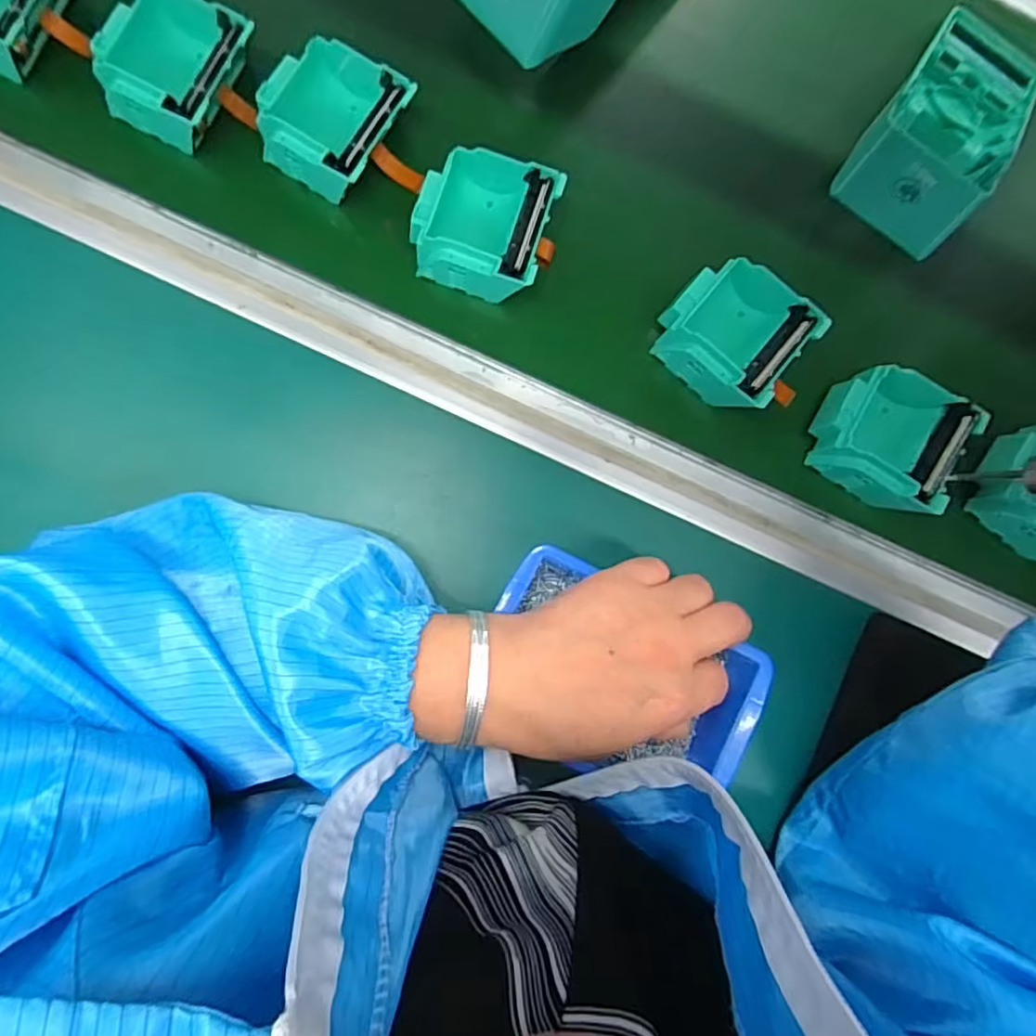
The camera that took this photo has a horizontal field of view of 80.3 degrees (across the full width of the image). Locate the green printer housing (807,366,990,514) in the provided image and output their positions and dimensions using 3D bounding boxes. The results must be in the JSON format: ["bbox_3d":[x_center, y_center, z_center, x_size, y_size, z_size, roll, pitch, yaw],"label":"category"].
[{"bbox_3d":[0.231,-0.051,0.383,0.079,0.039,0.072,32,84,-2],"label":"green printer housing"}]

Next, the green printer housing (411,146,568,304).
[{"bbox_3d":[-0.023,-0.177,0.375,0.082,0.039,0.077,18,84,-3],"label":"green printer housing"}]

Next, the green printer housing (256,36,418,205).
[{"bbox_3d":[-0.113,-0.240,0.373,0.075,0.039,0.076,33,84,-2],"label":"green printer housing"}]

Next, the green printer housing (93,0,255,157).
[{"bbox_3d":[-0.207,-0.267,0.369,0.076,0.041,0.081,25,84,-3],"label":"green printer housing"}]

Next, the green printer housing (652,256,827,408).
[{"bbox_3d":[0.132,-0.113,0.383,0.078,0.041,0.075,42,83,-1],"label":"green printer housing"}]

